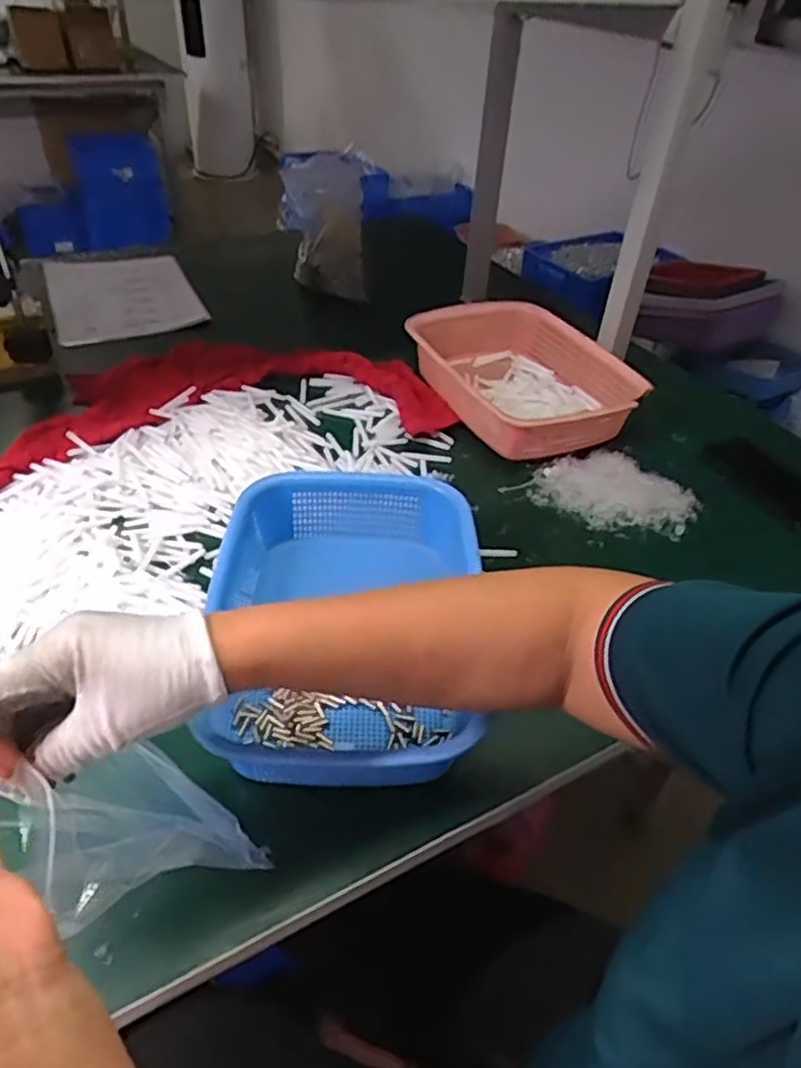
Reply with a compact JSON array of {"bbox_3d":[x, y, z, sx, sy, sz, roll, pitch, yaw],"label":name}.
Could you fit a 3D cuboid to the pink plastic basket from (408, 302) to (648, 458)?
[{"bbox_3d":[0.147,-0.193,0.876,0.207,0.086,0.292,-18,45,-24],"label":"pink plastic basket"}]

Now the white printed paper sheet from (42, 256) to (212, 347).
[{"bbox_3d":[-0.453,-0.393,1.117,0.216,0.014,0.306,-15,44,-21],"label":"white printed paper sheet"}]

